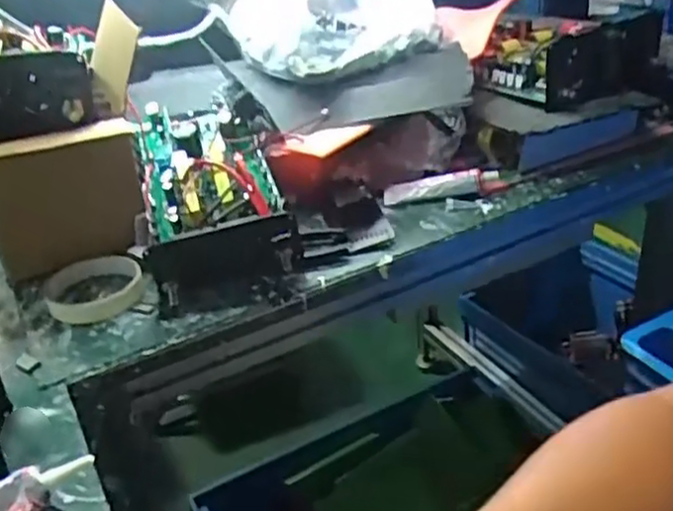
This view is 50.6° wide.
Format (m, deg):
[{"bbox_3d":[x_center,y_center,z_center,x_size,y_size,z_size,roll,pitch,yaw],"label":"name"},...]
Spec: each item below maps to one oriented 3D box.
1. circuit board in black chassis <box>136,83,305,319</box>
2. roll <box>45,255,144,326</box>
[{"bbox_3d":[-0.122,-0.075,0.699,0.139,0.078,0.294,-11,47,-10],"label":"circuit board in black chassis"},{"bbox_3d":[-0.221,0.029,0.651,0.086,0.022,0.086,-4,31,2],"label":"roll"}]

